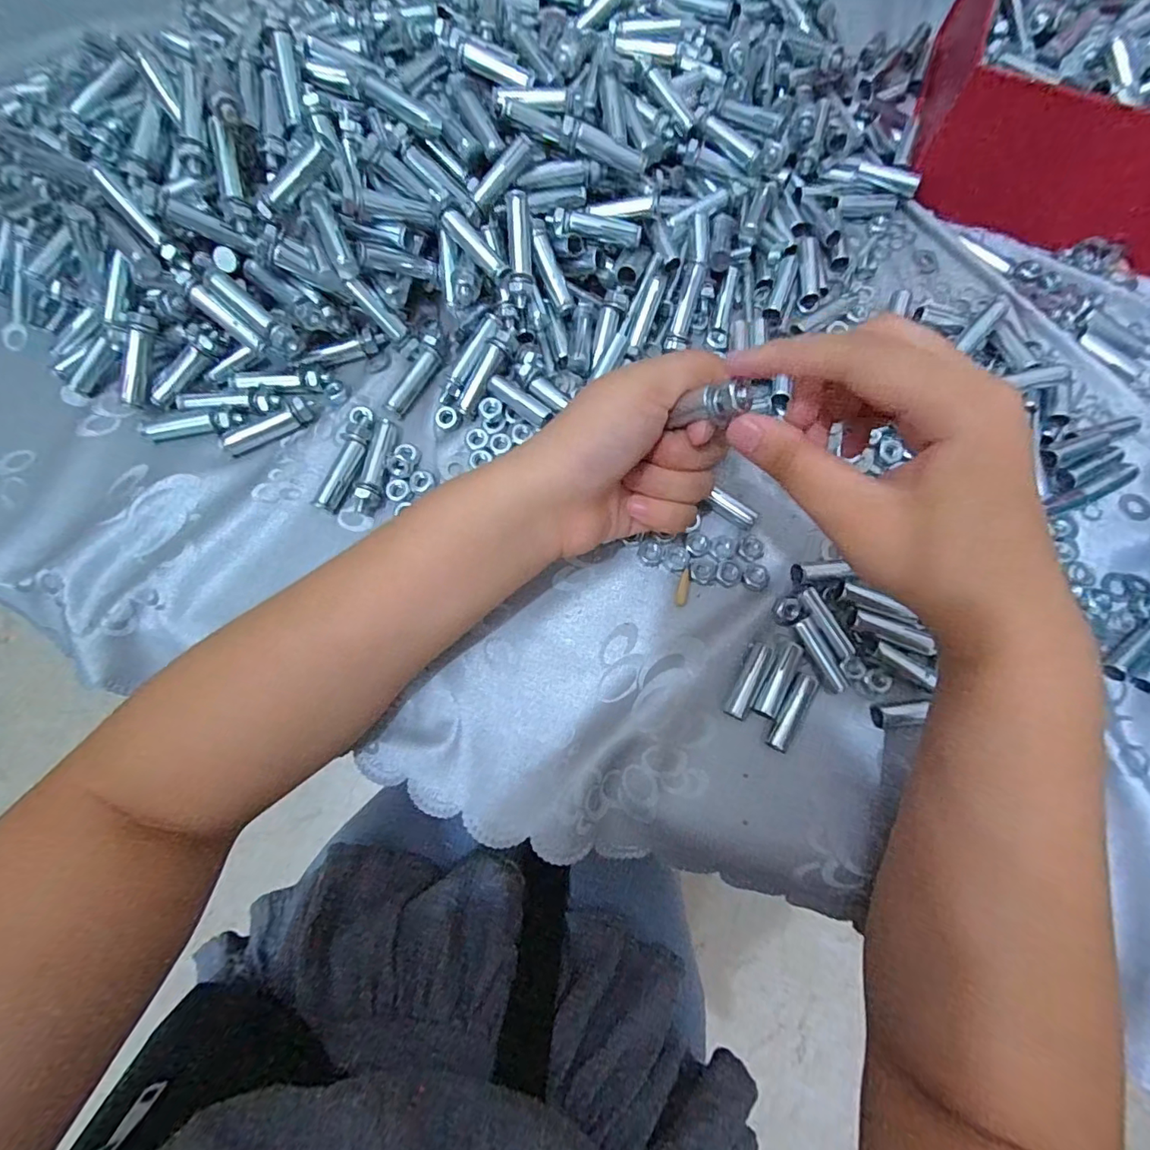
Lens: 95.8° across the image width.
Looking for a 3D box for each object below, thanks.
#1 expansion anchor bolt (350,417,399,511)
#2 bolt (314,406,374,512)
[{"bbox_3d":[-0.108,-0.061,0.283,0.013,0.010,0.055,7,75,1],"label":"expansion anchor bolt"},{"bbox_3d":[-0.123,-0.064,0.284,0.015,0.010,0.062,13,75,3],"label":"bolt"}]

